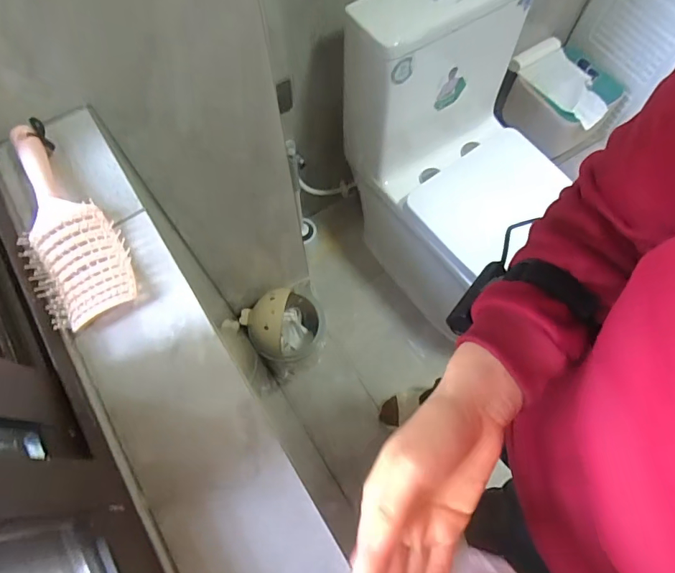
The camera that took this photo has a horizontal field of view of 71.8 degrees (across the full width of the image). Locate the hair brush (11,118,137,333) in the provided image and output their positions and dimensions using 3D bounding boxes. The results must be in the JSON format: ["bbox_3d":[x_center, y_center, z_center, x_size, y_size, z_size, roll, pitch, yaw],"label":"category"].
[{"bbox_3d":[-0.272,-0.059,0.452,0.084,0.036,0.231,-35,71,-12],"label":"hair brush"}]

